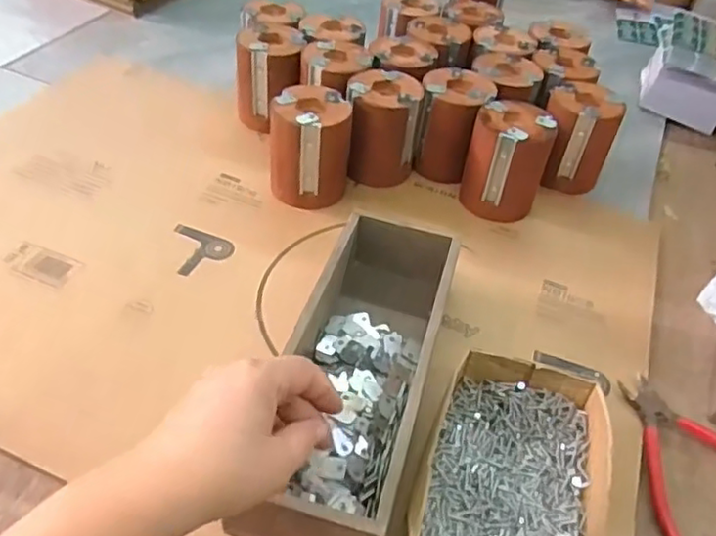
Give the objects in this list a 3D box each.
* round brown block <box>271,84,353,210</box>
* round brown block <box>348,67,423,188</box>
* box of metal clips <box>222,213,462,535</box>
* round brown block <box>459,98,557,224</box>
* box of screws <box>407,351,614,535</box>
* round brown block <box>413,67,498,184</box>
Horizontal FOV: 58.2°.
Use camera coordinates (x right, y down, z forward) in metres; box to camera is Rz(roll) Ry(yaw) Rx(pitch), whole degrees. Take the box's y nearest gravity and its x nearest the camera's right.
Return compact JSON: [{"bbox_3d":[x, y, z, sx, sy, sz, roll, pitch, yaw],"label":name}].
[{"bbox_3d":[-0.048,-0.120,0.653,0.076,0.097,0.074,3,43,-3],"label":"round brown block"},{"bbox_3d":[0.027,-0.151,0.693,0.074,0.095,0.078,3,43,-3],"label":"round brown block"},{"bbox_3d":[0.004,0.071,0.484,0.102,0.063,0.287,14,44,9],"label":"box of metal clips"},{"bbox_3d":[0.155,-0.112,0.667,0.081,0.096,0.078,14,44,10],"label":"round brown block"},{"bbox_3d":[0.100,0.148,0.425,0.110,0.059,0.187,16,44,11],"label":"box of screws"},{"bbox_3d":[0.103,-0.152,0.705,0.075,0.098,0.086,8,43,2],"label":"round brown block"}]

